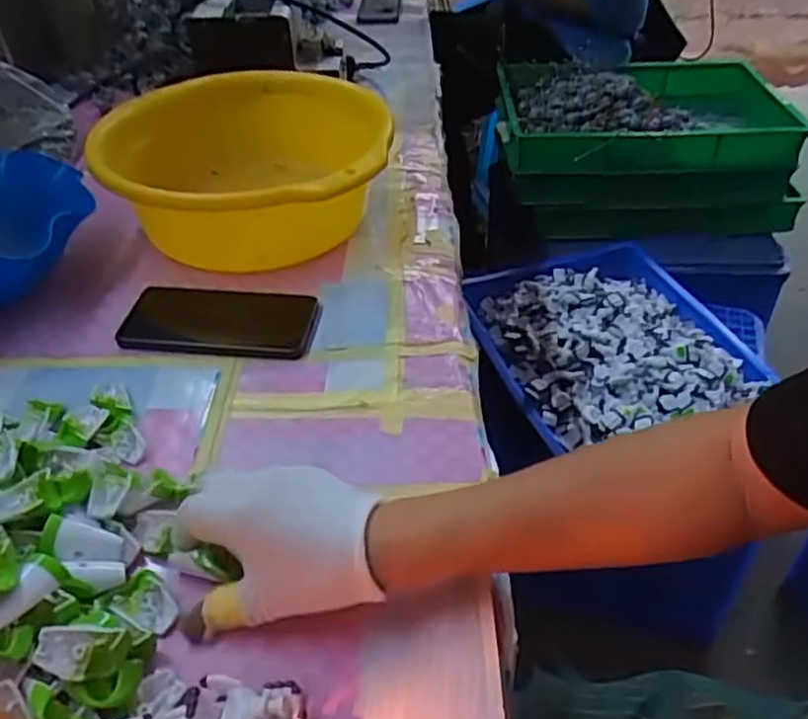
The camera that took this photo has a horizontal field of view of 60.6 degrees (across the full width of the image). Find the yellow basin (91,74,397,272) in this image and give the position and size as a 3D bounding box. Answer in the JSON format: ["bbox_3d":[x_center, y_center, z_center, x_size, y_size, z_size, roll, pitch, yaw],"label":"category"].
[{"bbox_3d":[-0.159,-0.192,0.711,0.290,0.109,0.267,-7,41,-5],"label":"yellow basin"}]

